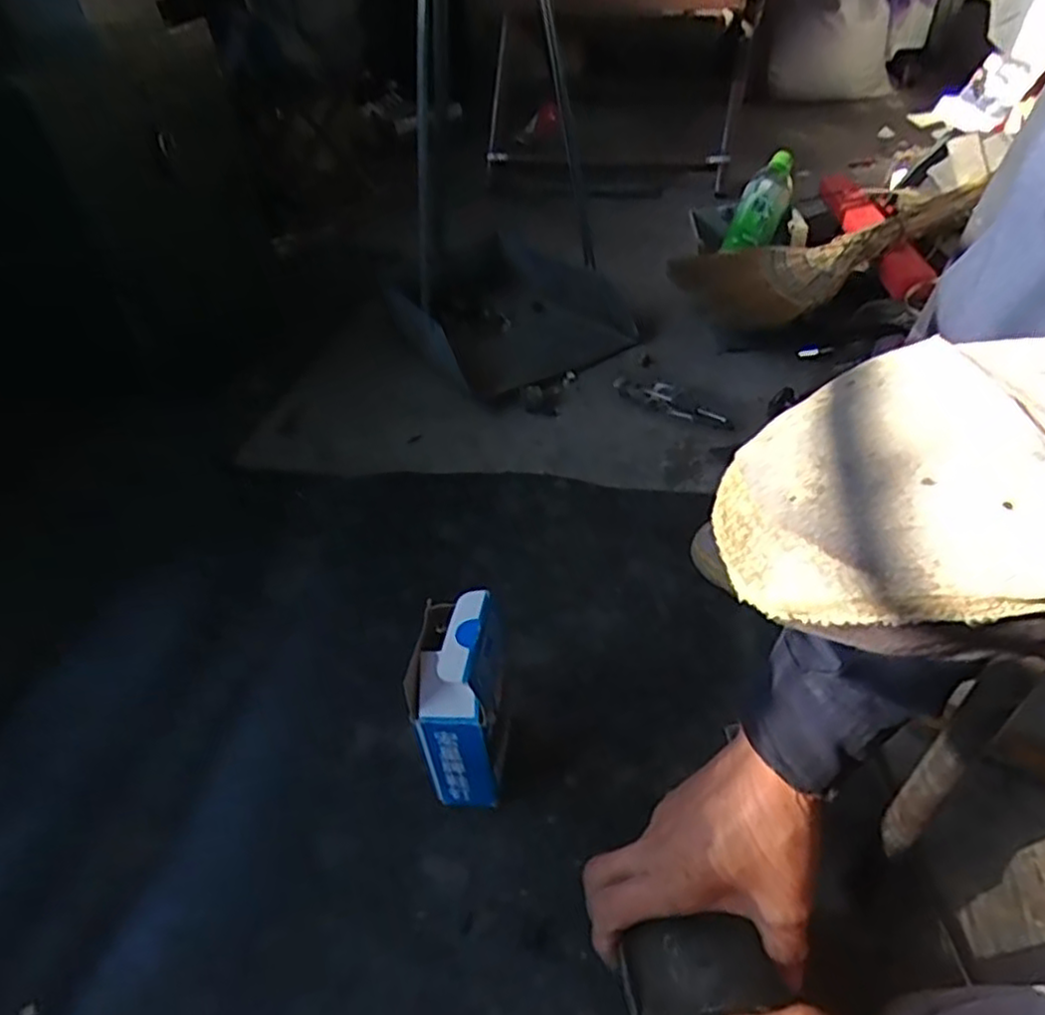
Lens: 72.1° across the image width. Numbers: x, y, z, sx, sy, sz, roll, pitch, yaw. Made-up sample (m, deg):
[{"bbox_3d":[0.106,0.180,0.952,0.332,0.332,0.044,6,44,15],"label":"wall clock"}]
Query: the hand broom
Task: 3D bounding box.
[{"bbox_3d":[0.369,-0.313,0.914,0.356,0.048,0.130,-7,67,28],"label":"hand broom"}]

